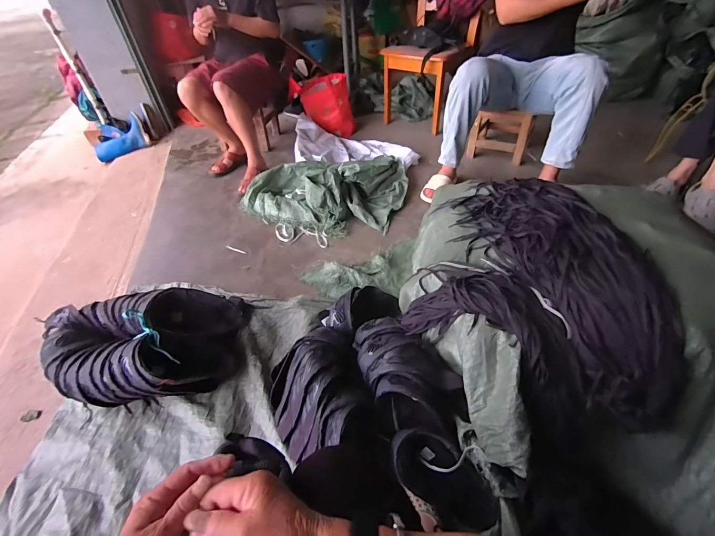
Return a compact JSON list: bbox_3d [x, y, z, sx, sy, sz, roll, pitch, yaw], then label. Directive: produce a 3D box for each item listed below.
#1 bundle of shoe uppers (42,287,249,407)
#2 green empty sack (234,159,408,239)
[{"bbox_3d":[-0.563,0.200,0.940,0.461,0.178,0.324,-8,44,-3],"label":"bundle of shoe uppers"},{"bbox_3d":[-0.124,-0.440,1.615,0.683,0.177,0.648,12,46,17],"label":"green empty sack"}]

